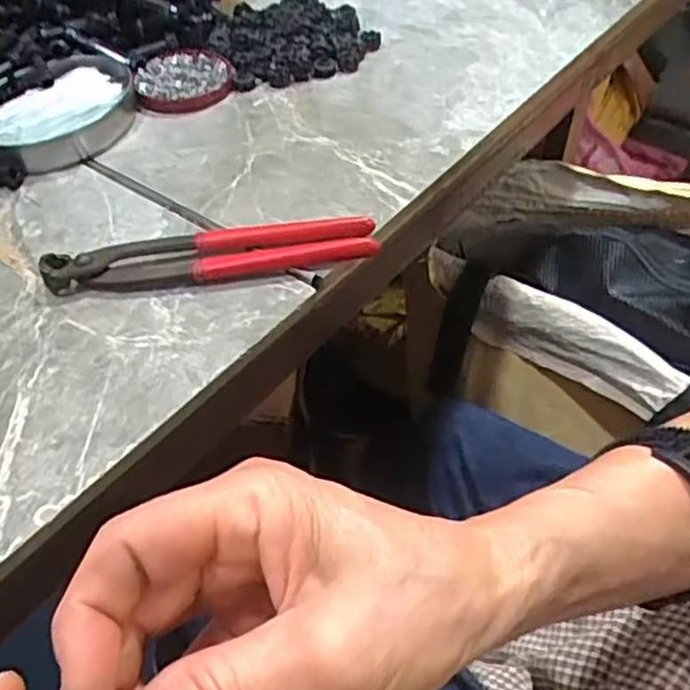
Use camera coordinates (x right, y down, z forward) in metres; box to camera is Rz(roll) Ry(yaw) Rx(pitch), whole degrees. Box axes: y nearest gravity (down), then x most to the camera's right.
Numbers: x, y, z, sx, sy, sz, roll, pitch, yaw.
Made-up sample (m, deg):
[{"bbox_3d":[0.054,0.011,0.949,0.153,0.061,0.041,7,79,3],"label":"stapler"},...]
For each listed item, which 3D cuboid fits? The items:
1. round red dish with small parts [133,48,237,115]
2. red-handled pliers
[{"bbox_3d":[-0.134,-0.222,0.577,0.080,0.018,0.080,-1,48,1],"label":"round red dish with small parts"},{"bbox_3d":[-0.081,-0.056,0.428,0.198,0.017,0.036,-7,48,-4],"label":"red-handled pliers"}]

